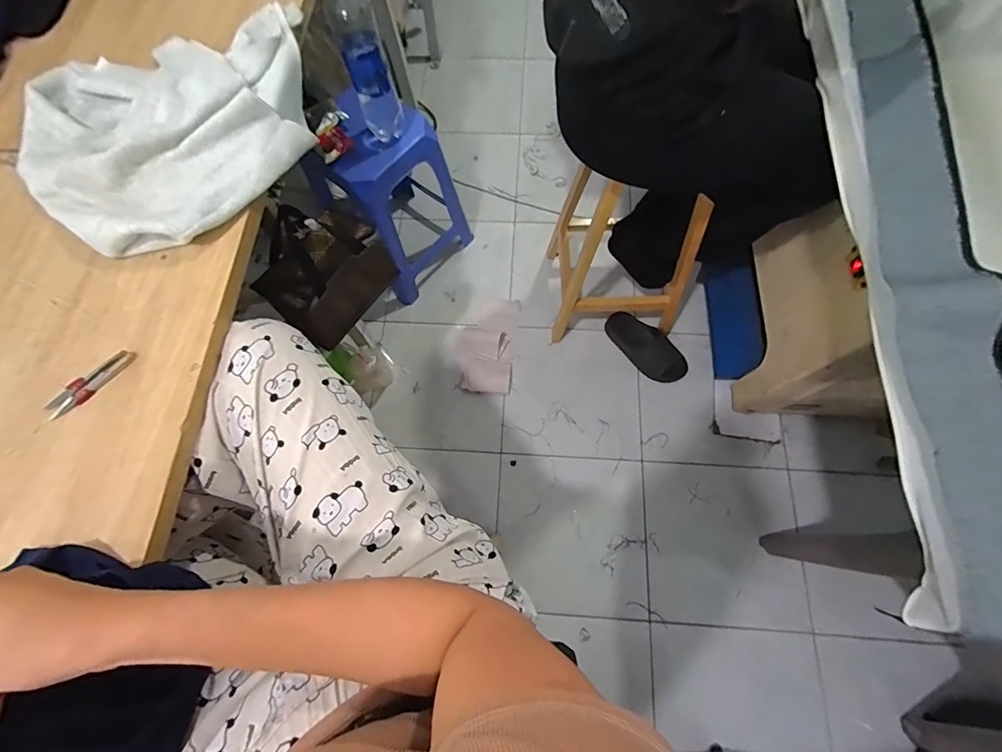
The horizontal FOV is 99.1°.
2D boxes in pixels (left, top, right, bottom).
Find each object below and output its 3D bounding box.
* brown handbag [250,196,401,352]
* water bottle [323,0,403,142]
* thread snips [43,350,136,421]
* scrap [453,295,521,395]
[{"bbox_3d":[-0.325,-0.198,0.788,0.125,0.209,0.222,36,77,13],"label":"brown handbag"},{"bbox_3d":[-0.282,-0.649,0.902,0.087,0.310,0.068,-17,72,-3],"label":"water bottle"},{"bbox_3d":[-0.468,0.007,0.486,0.102,0.006,0.025,-44,75,-11],"label":"thread snips"},{"bbox_3d":[-0.046,-0.107,1.352,0.180,0.023,0.321,6,72,4],"label":"scrap"}]

